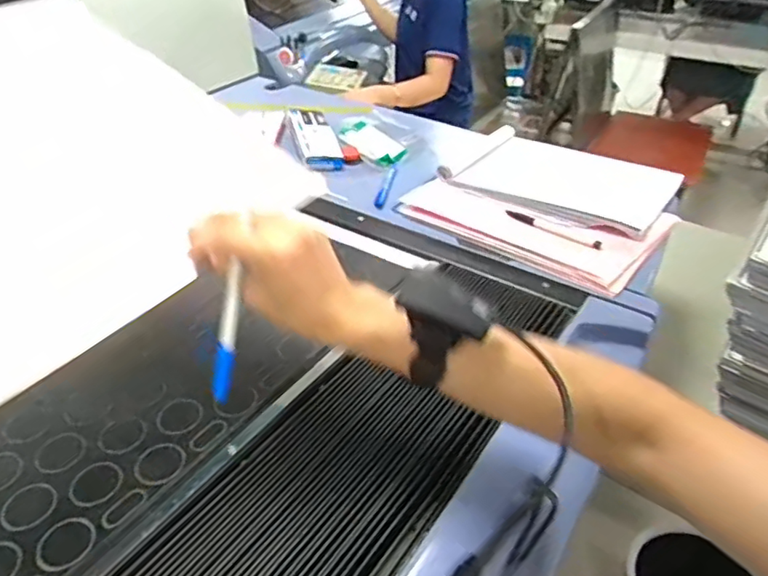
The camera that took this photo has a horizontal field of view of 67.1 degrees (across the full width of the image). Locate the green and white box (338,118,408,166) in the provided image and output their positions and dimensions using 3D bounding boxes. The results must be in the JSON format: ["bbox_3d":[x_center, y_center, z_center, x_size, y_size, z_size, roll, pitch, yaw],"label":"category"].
[{"bbox_3d":[-0.019,-0.261,1.045,0.068,0.026,0.153,-20,42,-23],"label":"green and white box"}]

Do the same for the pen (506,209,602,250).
[{"bbox_3d":[0.221,-0.077,0.766,0.130,0.012,0.017,25,45,29],"label":"pen"}]

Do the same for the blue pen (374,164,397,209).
[{"bbox_3d":[0.005,-0.162,0.895,0.016,0.010,0.133,6,38,9],"label":"blue pen"}]

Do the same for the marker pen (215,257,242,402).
[{"bbox_3d":[-0.123,0.037,0.456,0.014,0.118,0.009,23,23,27],"label":"marker pen"}]

